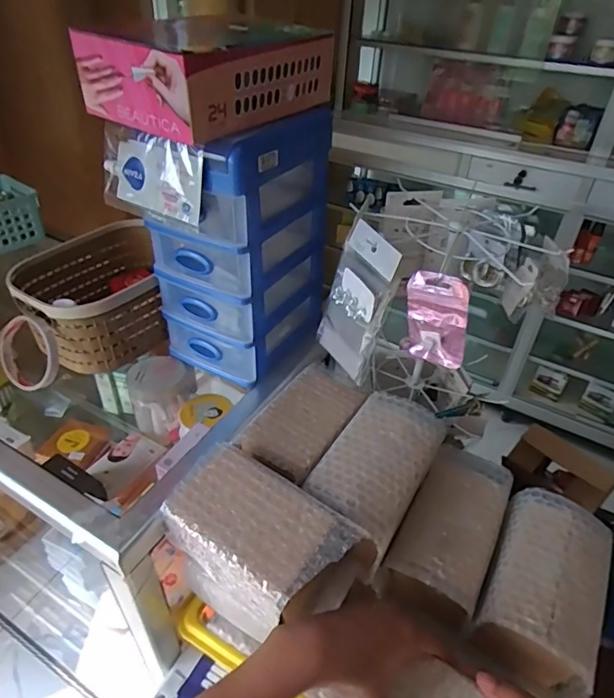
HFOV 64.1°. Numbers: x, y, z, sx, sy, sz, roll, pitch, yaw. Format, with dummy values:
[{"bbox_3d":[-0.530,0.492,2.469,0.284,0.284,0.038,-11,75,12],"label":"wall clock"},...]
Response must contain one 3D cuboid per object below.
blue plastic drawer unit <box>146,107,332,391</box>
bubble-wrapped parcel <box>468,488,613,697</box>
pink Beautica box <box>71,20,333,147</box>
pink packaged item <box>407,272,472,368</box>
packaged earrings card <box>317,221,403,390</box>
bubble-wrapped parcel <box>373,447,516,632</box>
[{"bbox_3d":[-0.076,-0.117,0.564,0.134,0.262,0.183,23,42,25],"label":"blue plastic drawer unit"},{"bbox_3d":[0.225,0.233,0.477,0.101,0.100,0.164,19,40,21],"label":"bubble-wrapped parcel"},{"bbox_3d":[-0.092,-0.260,0.464,0.143,0.067,0.196,23,42,25],"label":"pink Beautica box"},{"bbox_3d":[0.123,-0.027,0.468,0.062,0.091,0.009,24,42,25],"label":"pink packaged item"},{"bbox_3d":[0.050,-0.046,0.514,0.018,0.155,0.079,-17,51,-35],"label":"packaged earrings card"},{"bbox_3d":[0.151,0.188,0.519,0.090,0.088,0.165,20,40,21],"label":"bubble-wrapped parcel"}]

